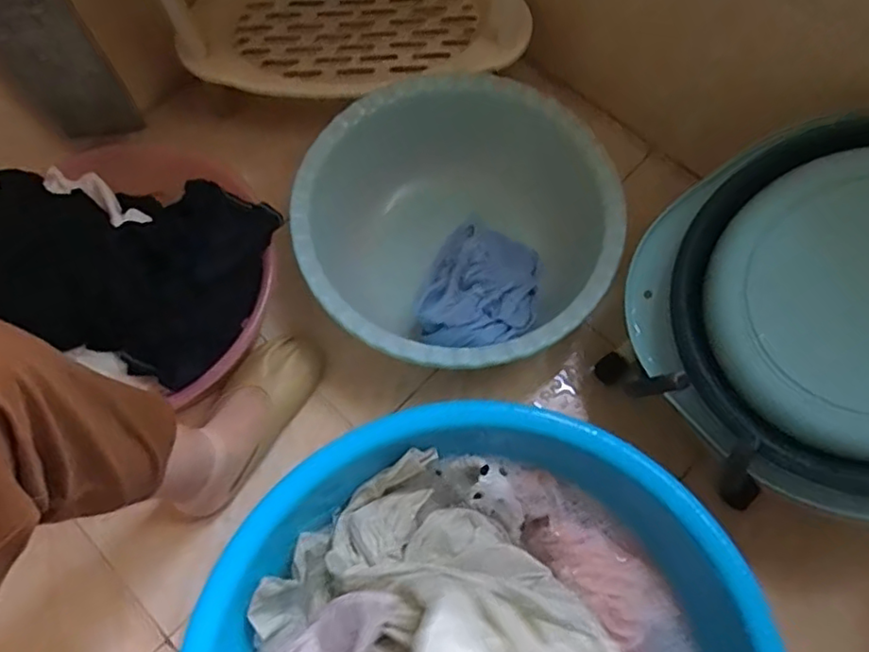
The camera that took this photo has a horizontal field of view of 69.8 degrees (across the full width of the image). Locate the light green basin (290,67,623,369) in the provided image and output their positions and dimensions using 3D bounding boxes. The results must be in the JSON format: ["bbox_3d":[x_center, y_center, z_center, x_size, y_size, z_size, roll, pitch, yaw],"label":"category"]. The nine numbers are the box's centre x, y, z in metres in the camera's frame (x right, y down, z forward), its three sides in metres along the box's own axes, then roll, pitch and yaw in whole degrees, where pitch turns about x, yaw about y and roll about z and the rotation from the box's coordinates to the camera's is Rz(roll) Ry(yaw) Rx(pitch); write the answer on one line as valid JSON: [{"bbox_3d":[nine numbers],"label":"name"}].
[{"bbox_3d":[0.024,-0.113,0.780,0.372,0.154,0.361,0,68,1],"label":"light green basin"}]

